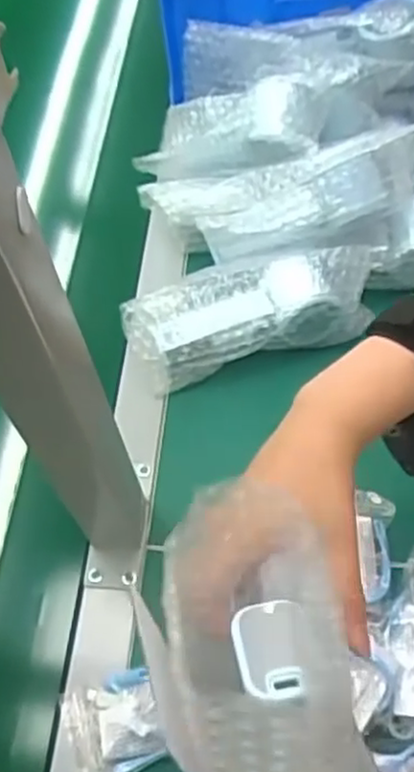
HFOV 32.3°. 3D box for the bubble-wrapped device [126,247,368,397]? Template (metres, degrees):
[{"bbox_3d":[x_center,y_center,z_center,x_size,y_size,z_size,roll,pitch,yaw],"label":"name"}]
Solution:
[{"bbox_3d":[0.035,-0.064,0.585,0.200,0.057,0.069,-16,59,-6],"label":"bubble-wrapped device"}]

